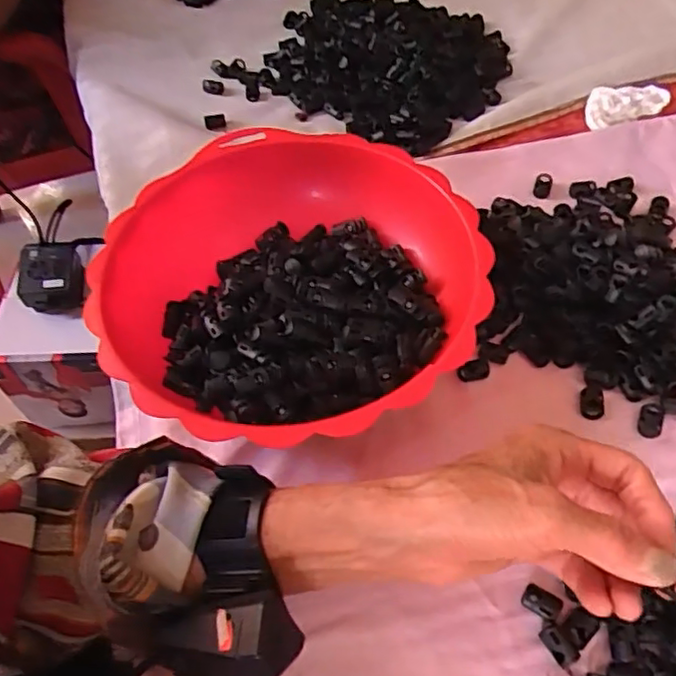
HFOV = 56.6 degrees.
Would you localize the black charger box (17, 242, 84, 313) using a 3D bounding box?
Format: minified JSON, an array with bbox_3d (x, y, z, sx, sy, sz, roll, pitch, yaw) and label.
[{"bbox_3d":[-0.406,-0.090,0.891,0.080,0.052,0.094,-11,55,-5],"label":"black charger box"}]

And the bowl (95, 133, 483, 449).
[{"bbox_3d":[-0.029,-0.029,0.423,0.236,0.070,0.235,-2,55,2],"label":"bowl"}]

